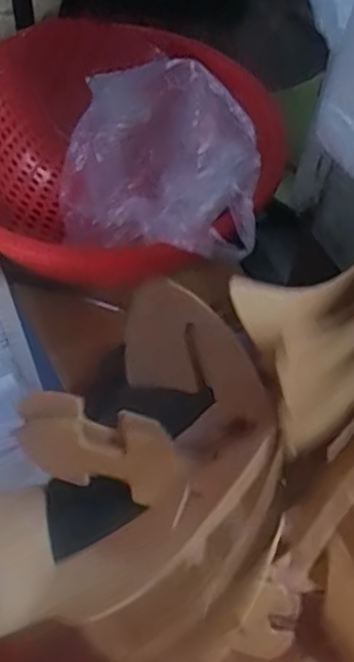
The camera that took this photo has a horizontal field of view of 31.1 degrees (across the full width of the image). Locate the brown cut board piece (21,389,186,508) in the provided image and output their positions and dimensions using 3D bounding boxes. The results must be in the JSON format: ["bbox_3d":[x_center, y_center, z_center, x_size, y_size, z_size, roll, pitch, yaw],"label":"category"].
[{"bbox_3d":[-0.037,0.052,0.283,0.081,0.039,0.008,8,9,23],"label":"brown cut board piece"}]

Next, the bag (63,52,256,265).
[{"bbox_3d":[-0.009,-0.154,0.603,0.180,0.162,0.080,13,54,5],"label":"bag"}]

